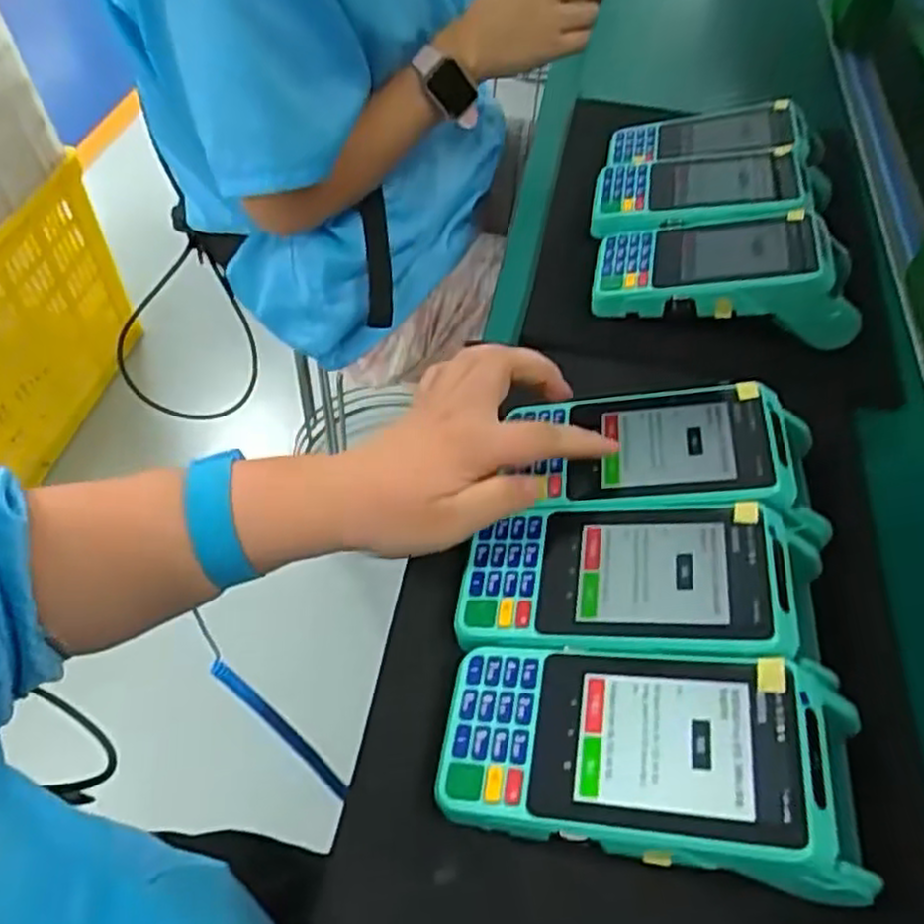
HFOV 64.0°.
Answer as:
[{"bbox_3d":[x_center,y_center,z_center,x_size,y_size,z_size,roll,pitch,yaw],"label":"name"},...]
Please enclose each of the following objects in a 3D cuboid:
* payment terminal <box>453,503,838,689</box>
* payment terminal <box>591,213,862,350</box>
[{"bbox_3d":[0.085,0.063,0.352,0.165,0.052,0.078,-3,51,13],"label":"payment terminal"},{"bbox_3d":[0.175,-0.117,0.498,0.160,0.060,0.076,0,48,23],"label":"payment terminal"}]

